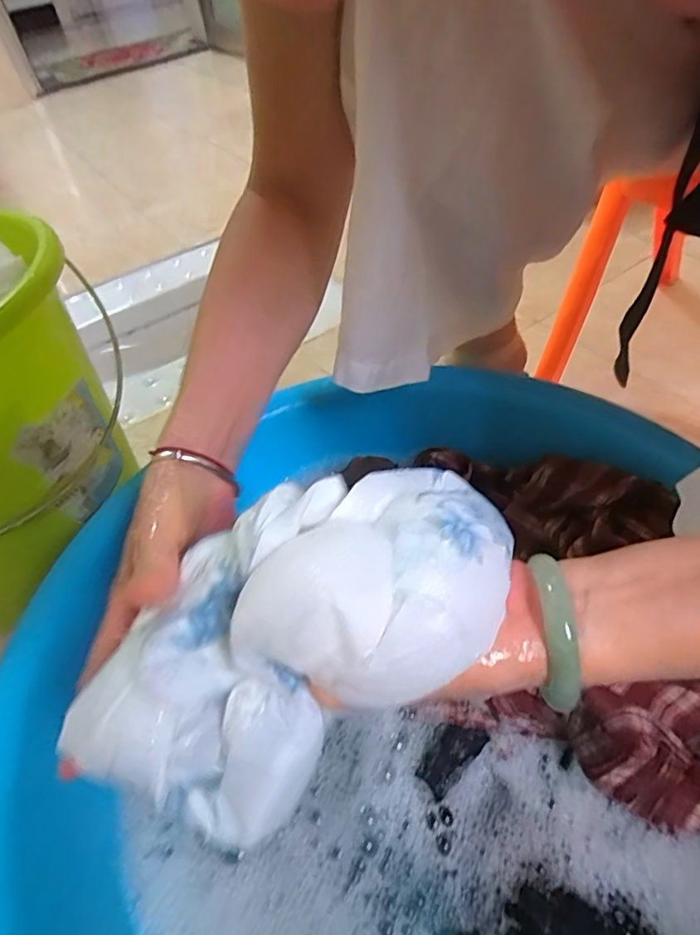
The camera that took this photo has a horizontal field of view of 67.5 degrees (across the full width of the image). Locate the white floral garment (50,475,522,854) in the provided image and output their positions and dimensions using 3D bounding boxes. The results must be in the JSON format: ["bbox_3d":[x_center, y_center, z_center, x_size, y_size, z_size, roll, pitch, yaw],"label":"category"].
[{"bbox_3d":[-0.022,0.067,0.222,0.188,0.082,0.098,-24,49,-15],"label":"white floral garment"}]

